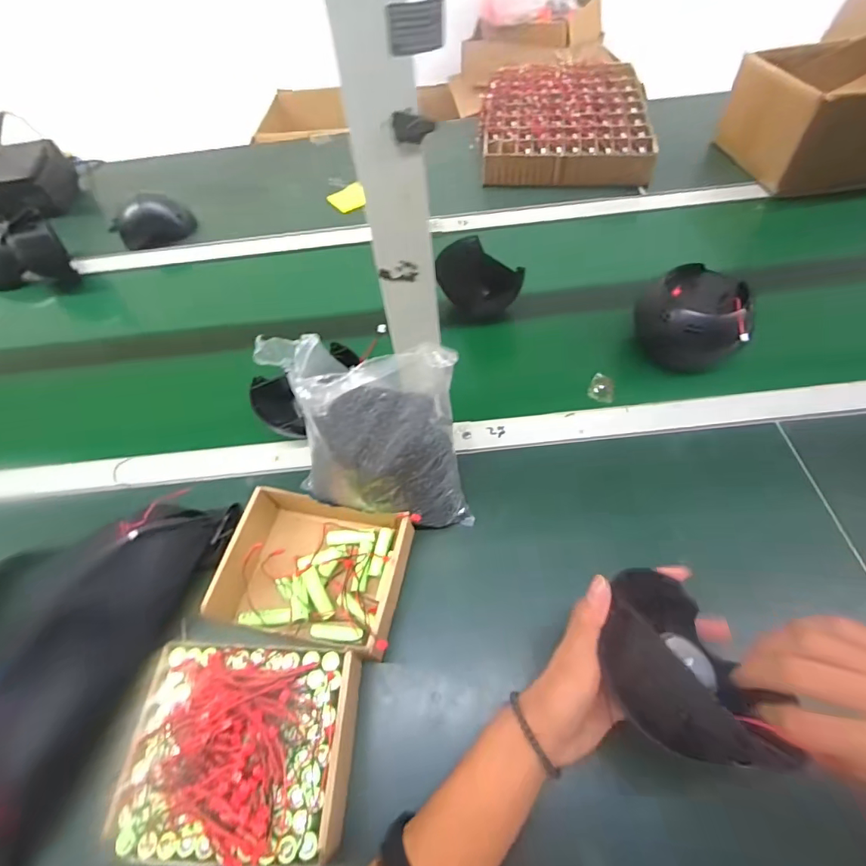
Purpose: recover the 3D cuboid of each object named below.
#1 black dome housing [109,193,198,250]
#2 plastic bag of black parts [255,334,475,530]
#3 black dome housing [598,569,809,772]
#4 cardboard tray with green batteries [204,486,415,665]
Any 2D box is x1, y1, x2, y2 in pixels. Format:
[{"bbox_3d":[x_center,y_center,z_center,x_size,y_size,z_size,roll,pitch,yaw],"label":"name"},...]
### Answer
[{"bbox_3d":[-0.514,-0.392,0.834,0.132,0.068,0.081,-32,59,-16],"label":"black dome housing"},{"bbox_3d":[-0.047,0.009,0.422,0.161,0.203,0.088,9,57,10],"label":"plastic bag of black parts"},{"bbox_3d":[0.162,0.152,0.302,0.083,0.052,0.123,-22,57,-10],"label":"black dome housing"},{"bbox_3d":[-0.111,0.132,0.443,0.176,0.056,0.134,9,57,10],"label":"cardboard tray with green batteries"}]

